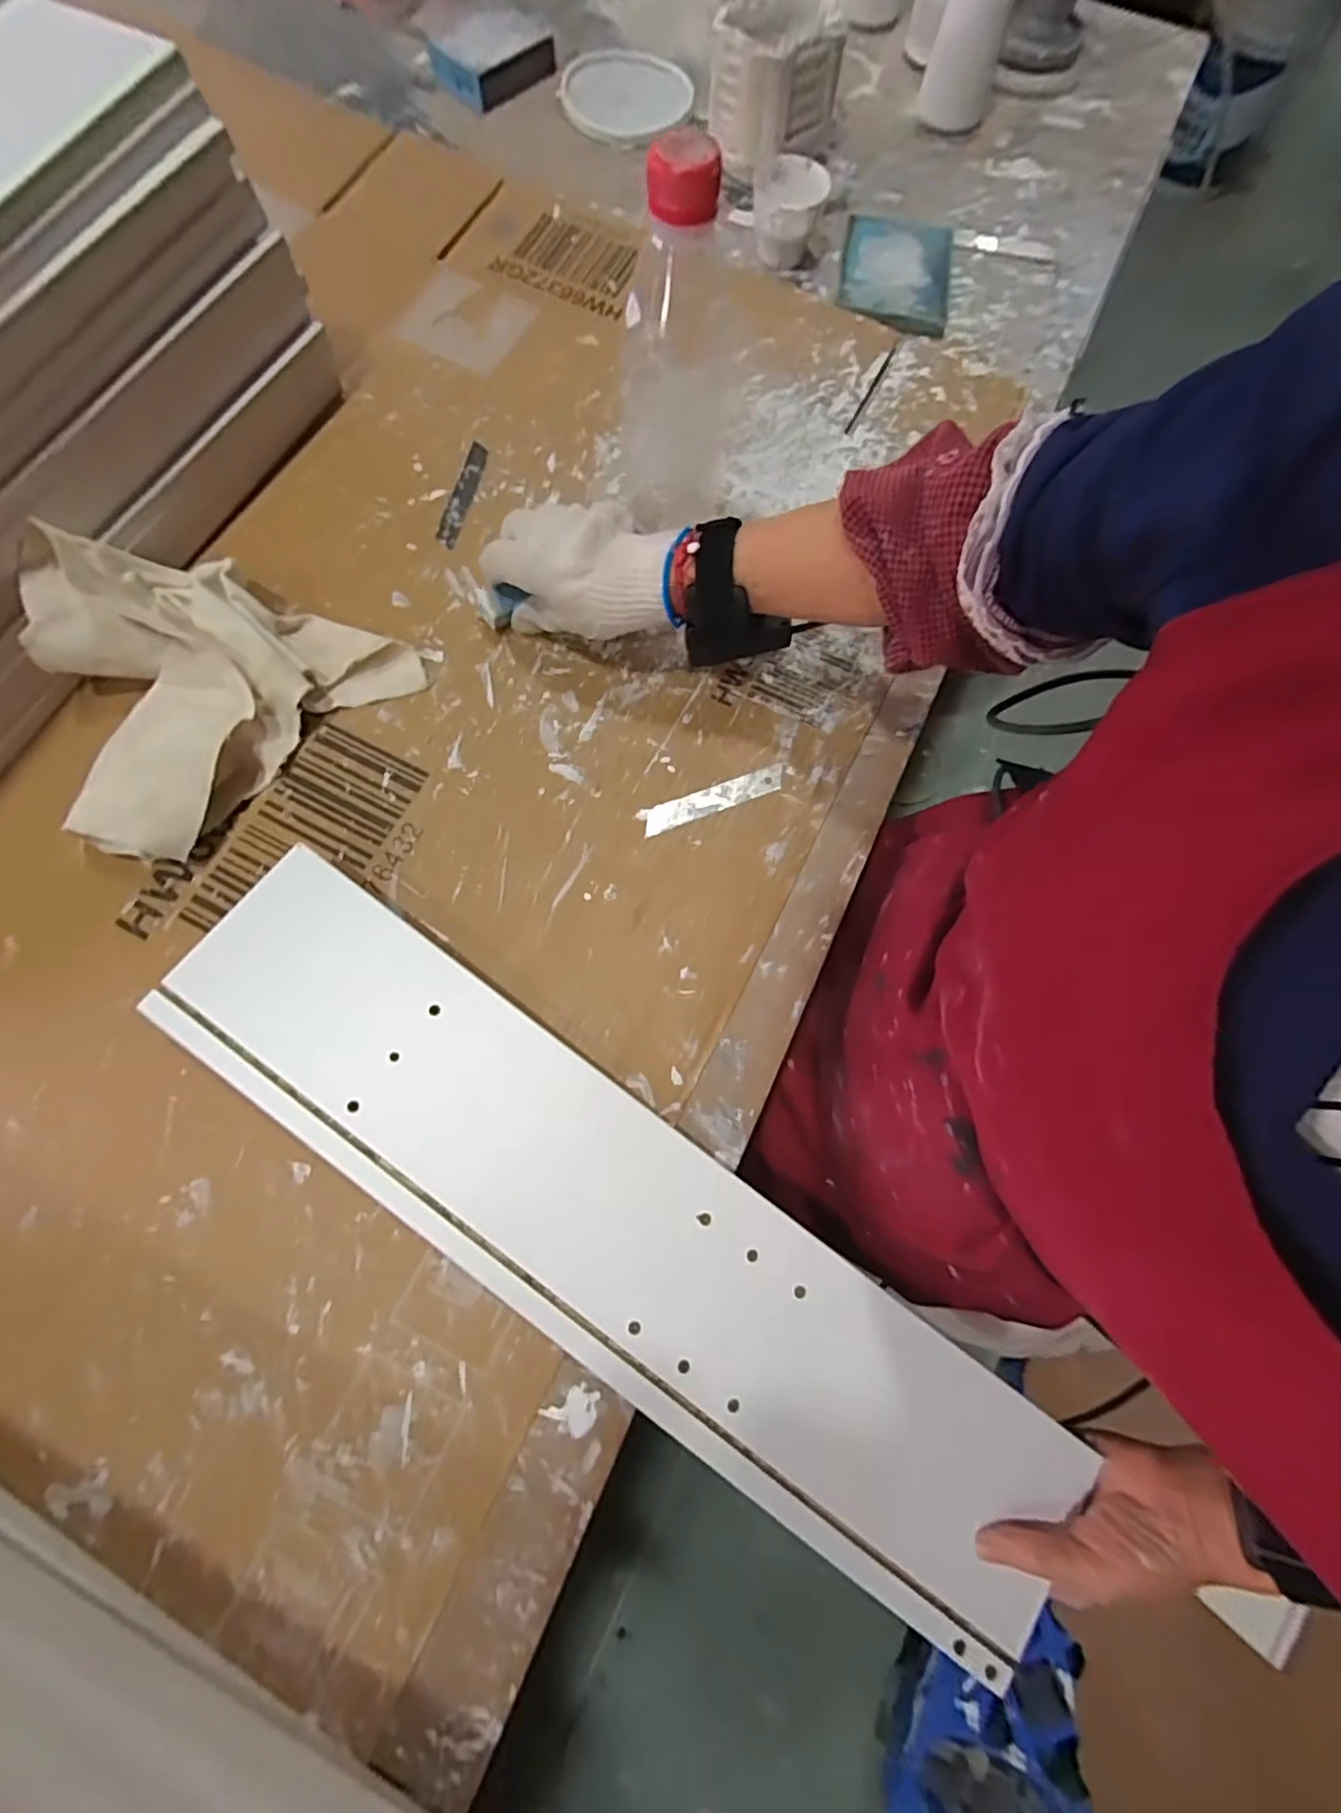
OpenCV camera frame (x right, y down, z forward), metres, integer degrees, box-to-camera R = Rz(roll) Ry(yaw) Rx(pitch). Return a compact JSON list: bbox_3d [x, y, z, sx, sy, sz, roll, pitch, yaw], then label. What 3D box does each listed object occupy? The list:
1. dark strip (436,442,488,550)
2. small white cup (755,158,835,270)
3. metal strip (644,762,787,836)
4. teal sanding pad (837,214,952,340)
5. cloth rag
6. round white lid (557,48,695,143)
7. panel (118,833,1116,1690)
[{"bbox_3d":[-0.160,-0.317,0.503,0.017,0.004,0.099,12,74,2],"label":"dark strip"},{"bbox_3d":[0.106,-0.616,0.580,0.062,0.045,0.066,0,74,-2],"label":"small white cup"},{"bbox_3d":[0.030,-0.073,0.437,0.100,0.004,0.018,-20,76,-7],"label":"metal strip"},{"bbox_3d":[0.205,-0.574,0.591,0.097,0.012,0.133,9,74,1],"label":"teal sanding pad"},{"bbox_3d":[-0.292,-0.127,0.409,0.212,0.065,0.204,17,74,3],"label":"cloth rag"},{"bbox_3d":[-0.041,-0.821,0.657,0.119,0.009,0.137,39,76,8],"label":"round white lid"},{"bbox_3d":[-0.030,0.170,0.352,0.534,0.009,0.118,36,76,3],"label":"panel"}]

